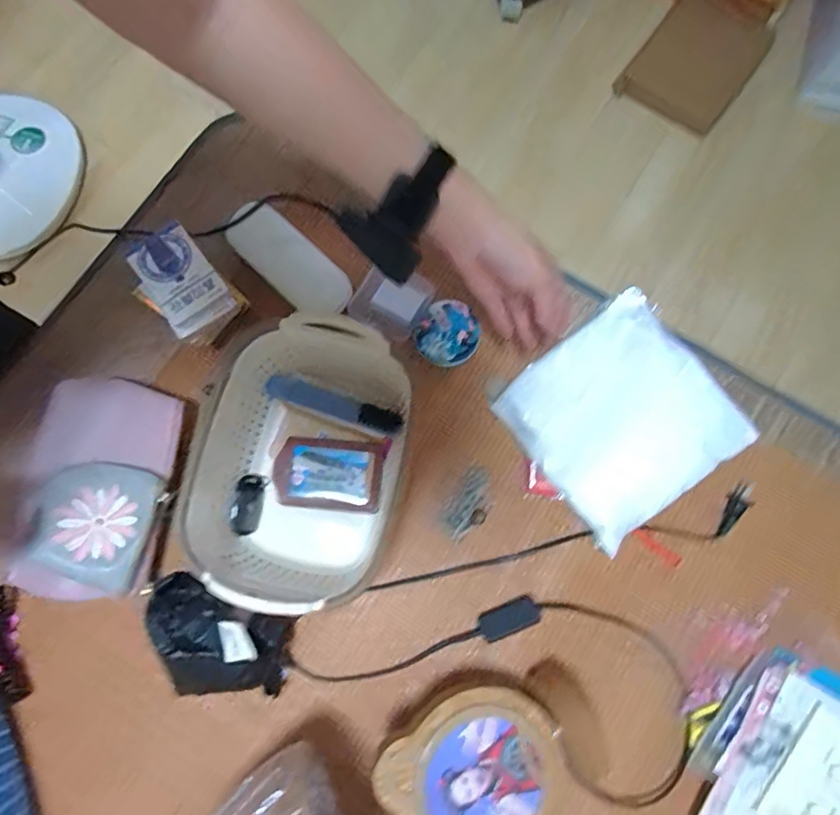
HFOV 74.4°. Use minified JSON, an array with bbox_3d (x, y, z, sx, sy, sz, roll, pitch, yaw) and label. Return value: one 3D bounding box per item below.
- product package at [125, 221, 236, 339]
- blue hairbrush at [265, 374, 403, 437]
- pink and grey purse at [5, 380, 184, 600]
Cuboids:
[{"bbox_3d":[-0.230,-0.122,0.530,0.064,0.032,0.090,-36,79,-8],"label":"product package"},{"bbox_3d":[-0.086,-0.002,0.552,0.139,0.016,0.022,19,77,5],"label":"blue hairbrush"},{"bbox_3d":[-0.312,0.077,0.531,0.129,0.041,0.209,7,76,2],"label":"pink and grey purse"}]

